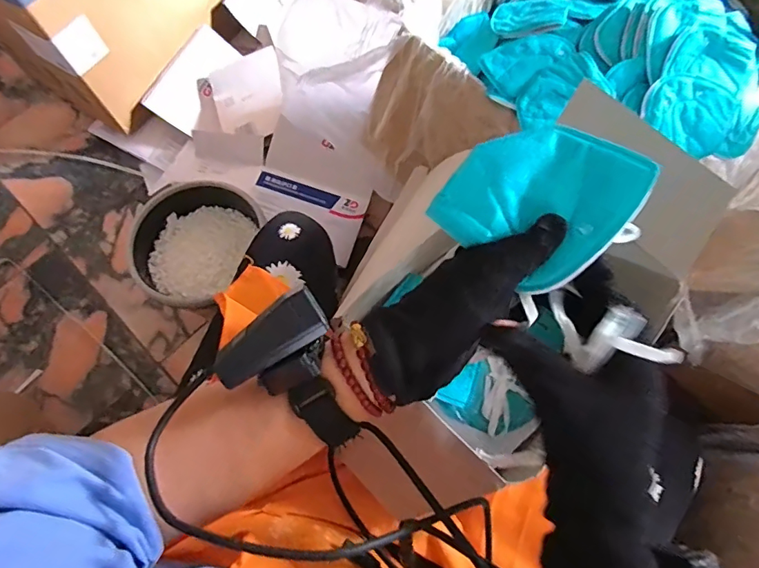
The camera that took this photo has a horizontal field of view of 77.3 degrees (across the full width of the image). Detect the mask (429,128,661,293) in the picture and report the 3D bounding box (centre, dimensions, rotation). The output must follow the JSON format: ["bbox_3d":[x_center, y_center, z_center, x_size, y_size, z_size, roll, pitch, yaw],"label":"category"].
[{"bbox_3d":[0.106,-0.057,0.313,0.104,0.018,0.114,43,89,11],"label":"mask"}]

